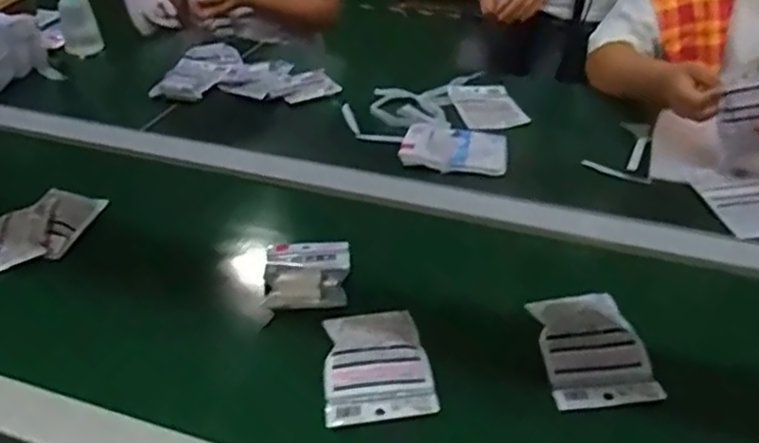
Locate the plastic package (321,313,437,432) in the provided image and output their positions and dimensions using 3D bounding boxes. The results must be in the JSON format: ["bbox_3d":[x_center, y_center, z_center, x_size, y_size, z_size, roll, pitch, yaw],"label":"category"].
[{"bbox_3d":[-0.001,0.135,0.656,0.100,0.027,0.114,-2,35,-3],"label":"plastic package"}]

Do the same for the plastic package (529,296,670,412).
[{"bbox_3d":[0.207,0.124,0.677,0.099,0.027,0.122,-4,35,-5],"label":"plastic package"}]

